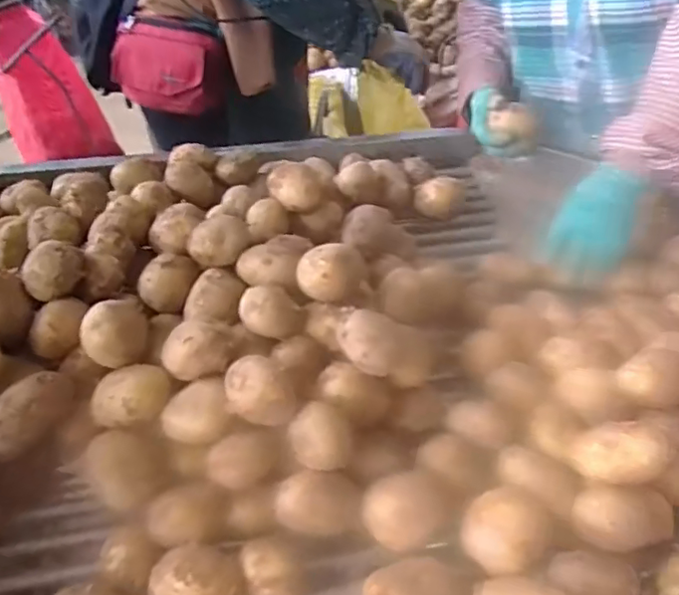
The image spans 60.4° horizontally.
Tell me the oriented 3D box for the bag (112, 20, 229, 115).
[{"bbox_3d":[-0.283,-0.378,0.965,0.175,0.124,0.085,-4,45,4],"label":"bag"}]

